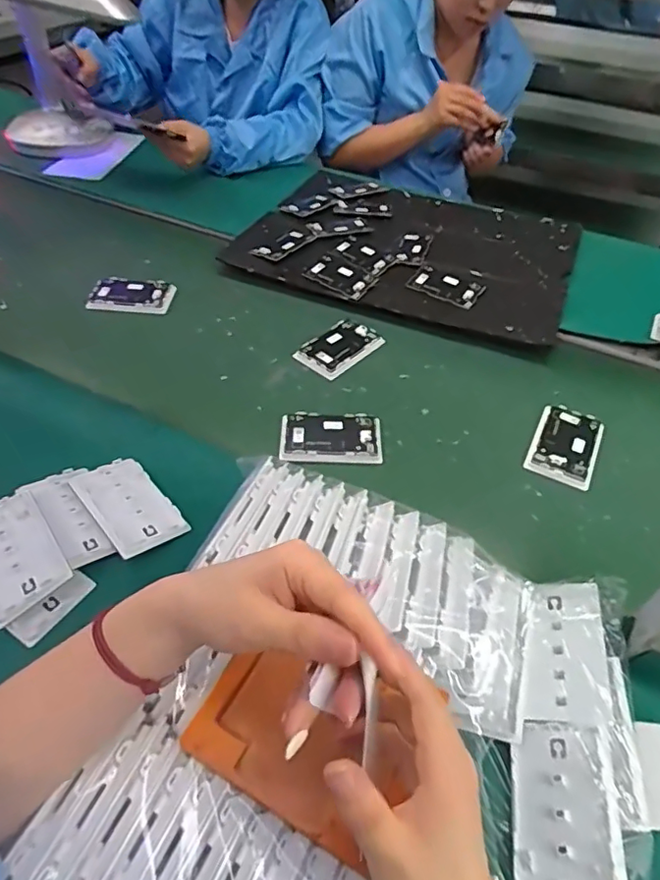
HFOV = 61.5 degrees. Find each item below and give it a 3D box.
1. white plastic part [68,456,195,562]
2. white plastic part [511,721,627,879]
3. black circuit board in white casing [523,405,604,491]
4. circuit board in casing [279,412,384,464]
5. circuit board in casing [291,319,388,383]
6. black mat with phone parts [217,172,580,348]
[{"bbox_3d":[-0.180,0.059,0.498,0.063,0.007,0.098,-27,62,-38],"label":"white plastic part"},{"bbox_3d":[0.150,0.239,0.357,0.064,0.016,0.106,-16,39,31],"label":"white plastic part"},{"bbox_3d":[0.259,0.005,0.610,0.068,0.013,0.105,22,50,16],"label":"black circuit board in white casing"},{"bbox_3d":[0.002,-0.003,0.599,0.109,0.013,0.064,0,48,-4],"label":"circuit board in casing"},{"bbox_3d":[0.012,-0.117,0.706,0.060,0.016,0.109,35,55,25],"label":"circuit board in casing"},{"bbox_3d":[0.132,-0.307,0.864,0.464,0.029,0.374,19,49,13],"label":"black mat with phone parts"}]

